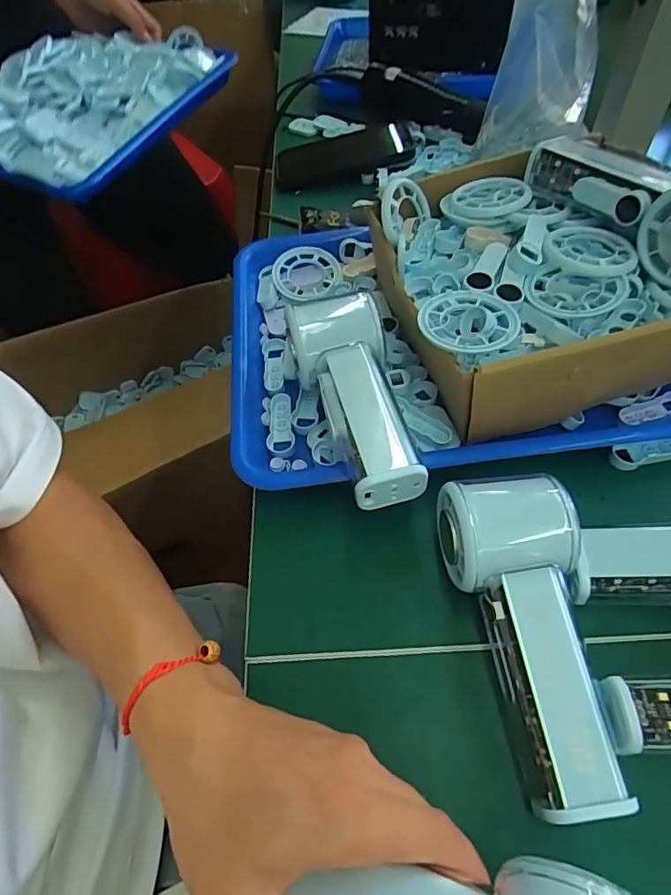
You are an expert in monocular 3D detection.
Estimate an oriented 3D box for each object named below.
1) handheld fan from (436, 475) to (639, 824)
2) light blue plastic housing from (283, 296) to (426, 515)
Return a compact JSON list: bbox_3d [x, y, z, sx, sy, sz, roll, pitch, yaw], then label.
[{"bbox_3d":[0.091,0.090,0.240,0.066,0.051,0.144,-2,55,3],"label":"handheld fan"},{"bbox_3d":[0.011,-0.029,0.308,0.062,0.054,0.140,-11,55,-4],"label":"light blue plastic housing"}]

